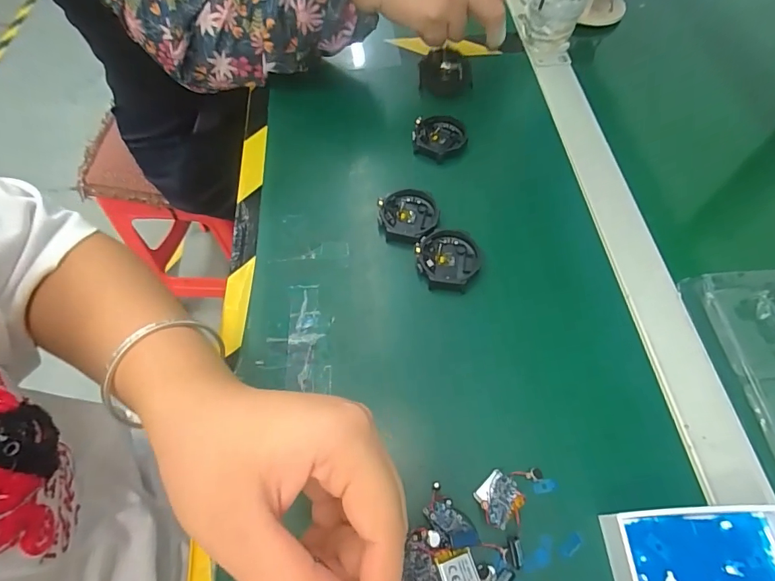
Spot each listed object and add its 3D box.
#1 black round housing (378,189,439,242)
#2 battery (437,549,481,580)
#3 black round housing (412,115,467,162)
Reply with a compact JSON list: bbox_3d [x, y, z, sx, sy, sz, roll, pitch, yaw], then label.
[{"bbox_3d":[0.018,-0.062,0.351,0.048,0.011,0.051,0,61,1],"label":"black round housing"},{"bbox_3d":[0.038,0.151,0.222,0.021,0.004,0.020,-5,58,-24],"label":"battery"},{"bbox_3d":[0.049,-0.144,0.397,0.049,0.013,0.048,0,61,1],"label":"black round housing"}]

